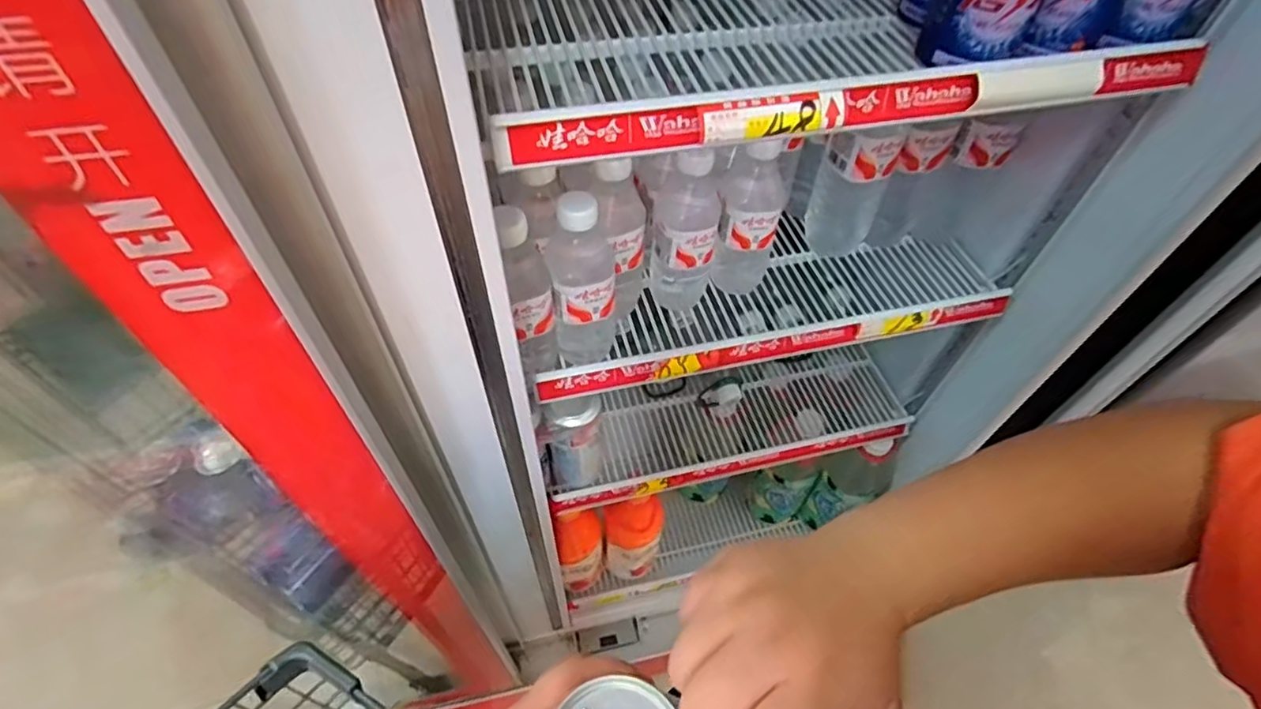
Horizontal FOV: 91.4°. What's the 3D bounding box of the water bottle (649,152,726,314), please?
[{"bbox_3d":[0.051,-0.110,0.593,0.064,0.172,0.054,10,53,3],"label":"water bottle"}]

